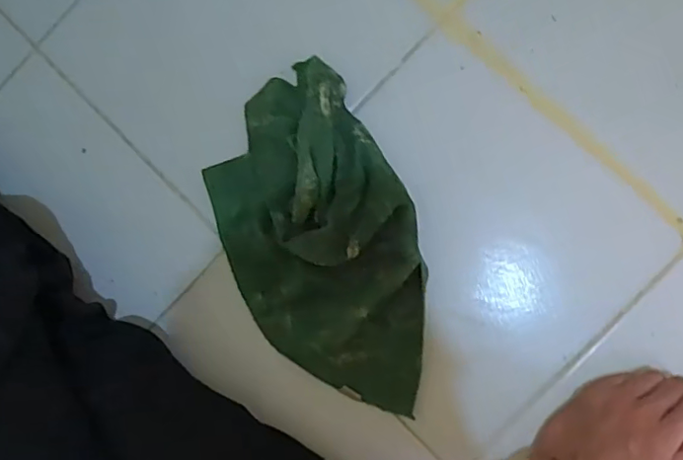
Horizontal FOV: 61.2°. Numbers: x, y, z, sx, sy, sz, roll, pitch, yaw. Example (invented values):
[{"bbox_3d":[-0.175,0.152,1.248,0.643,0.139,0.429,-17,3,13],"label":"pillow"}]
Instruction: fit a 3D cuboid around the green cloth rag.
[{"bbox_3d":[-0.019,0.015,0.508,0.172,0.067,0.299,-30,82,6],"label":"green cloth rag"}]

